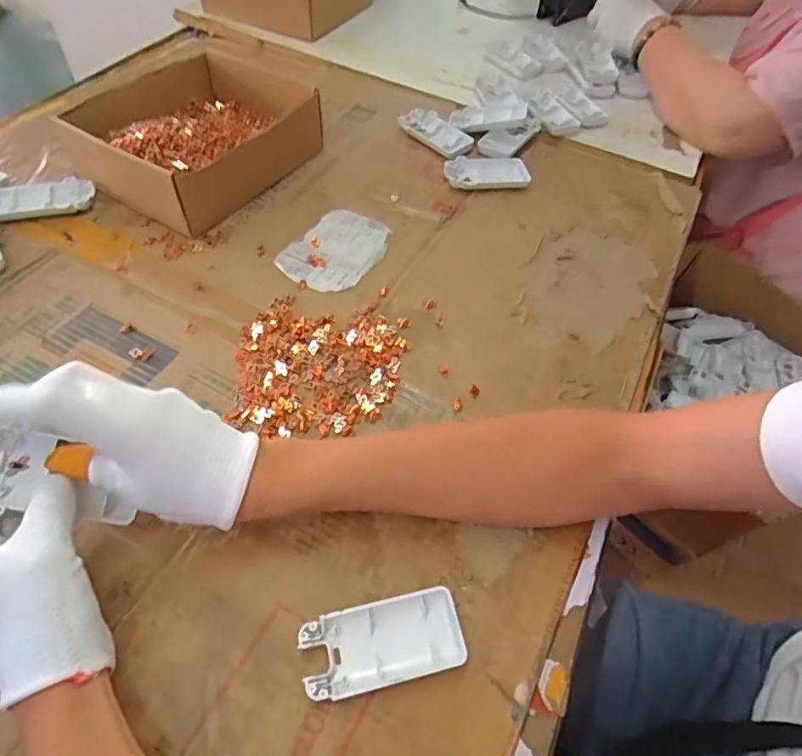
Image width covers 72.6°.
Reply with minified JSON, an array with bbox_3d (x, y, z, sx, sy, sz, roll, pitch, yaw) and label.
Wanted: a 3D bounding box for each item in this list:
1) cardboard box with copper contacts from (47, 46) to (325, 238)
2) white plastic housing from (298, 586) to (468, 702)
[{"bbox_3d":[-0.215,-0.264,0.593,0.186,0.064,0.224,31,58,15],"label":"cardboard box with copper contacts"},{"bbox_3d":[-0.010,0.160,0.329,0.094,0.016,0.045,-9,56,-12],"label":"white plastic housing"}]

